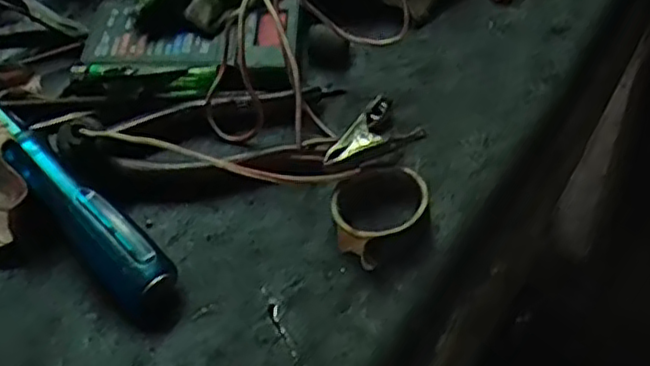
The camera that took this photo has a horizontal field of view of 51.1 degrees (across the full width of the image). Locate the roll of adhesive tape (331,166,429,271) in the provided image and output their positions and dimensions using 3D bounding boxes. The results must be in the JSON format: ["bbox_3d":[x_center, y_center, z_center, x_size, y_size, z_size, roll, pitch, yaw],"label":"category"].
[{"bbox_3d":[0.023,0.015,0.303,0.042,0.021,0.047,18,53,20],"label":"roll of adhesive tape"}]

